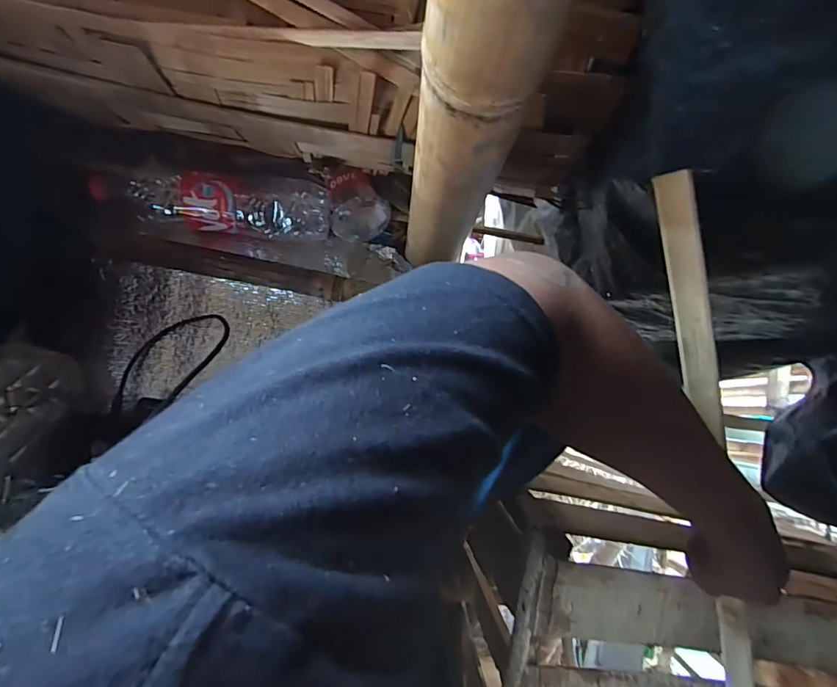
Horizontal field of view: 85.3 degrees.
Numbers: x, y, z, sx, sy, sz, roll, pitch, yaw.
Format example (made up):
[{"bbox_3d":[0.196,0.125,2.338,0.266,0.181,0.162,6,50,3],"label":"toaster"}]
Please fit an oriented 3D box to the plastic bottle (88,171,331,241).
[{"bbox_3d":[-0.287,-0.199,0.654,0.310,0.088,0.082,0,83,-4],"label":"plastic bottle"}]

